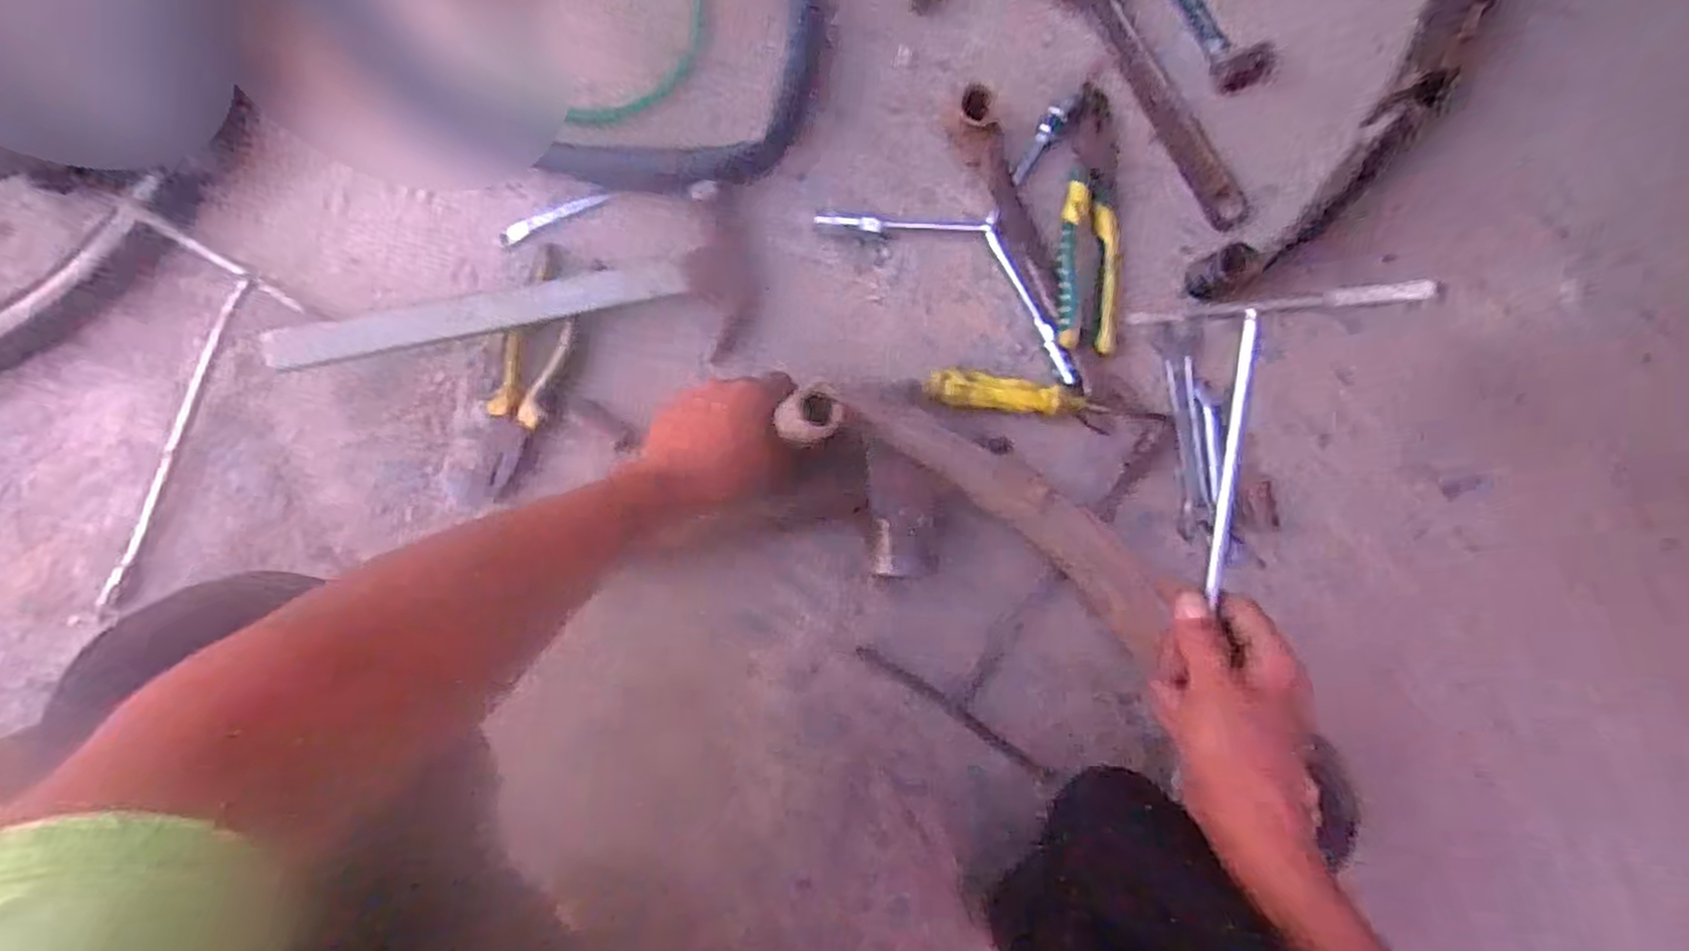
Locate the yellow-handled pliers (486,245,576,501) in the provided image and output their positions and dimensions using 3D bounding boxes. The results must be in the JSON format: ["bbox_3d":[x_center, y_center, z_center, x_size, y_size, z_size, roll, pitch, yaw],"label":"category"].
[{"bbox_3d":[-0.234,-0.078,0.549,0.044,0.023,0.183,18,90,-1],"label":"yellow-handled pliers"}]

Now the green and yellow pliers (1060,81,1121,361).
[{"bbox_3d":[0.190,-0.195,0.555,0.048,0.024,0.193,4,91,-1],"label":"green and yellow pliers"}]

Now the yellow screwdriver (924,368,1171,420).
[{"bbox_3d":[0.154,-0.057,0.556,0.186,0.022,0.026,8,91,-1],"label":"yellow screwdriver"}]

